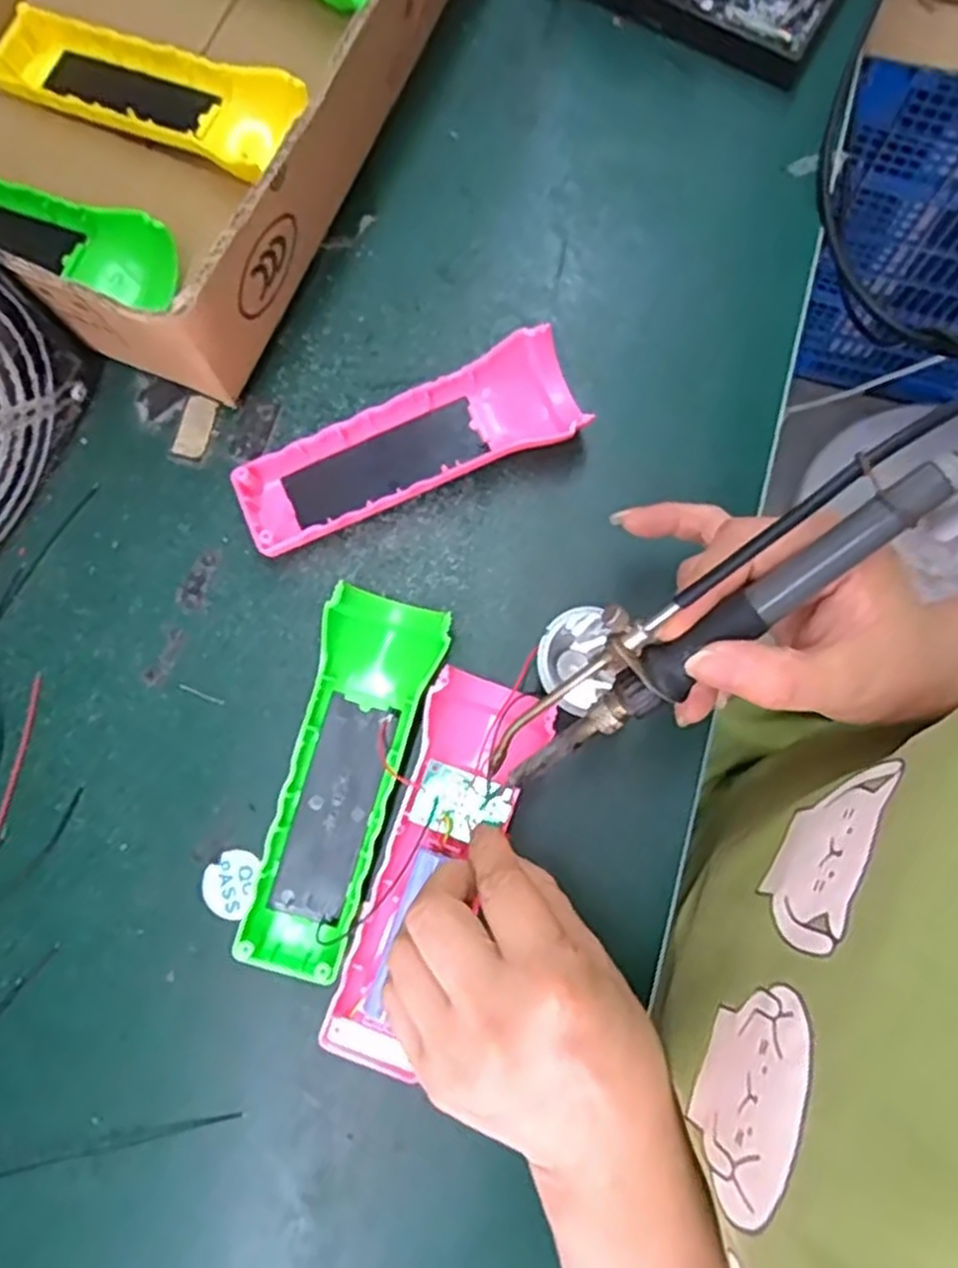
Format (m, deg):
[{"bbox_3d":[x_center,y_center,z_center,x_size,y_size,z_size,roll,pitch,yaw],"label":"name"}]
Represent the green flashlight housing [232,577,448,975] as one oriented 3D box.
[{"bbox_3d":[-0.054,0.059,0.326,0.047,0.027,0.154,14,80,2],"label":"green flashlight housing"}]

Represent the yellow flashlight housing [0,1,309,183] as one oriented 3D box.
[{"bbox_3d":[-0.159,-0.258,0.377,0.152,0.032,0.050,26,81,4],"label":"yellow flashlight housing"}]

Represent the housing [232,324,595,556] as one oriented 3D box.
[{"bbox_3d":[-0.030,-0.081,0.351,0.153,0.028,0.049,-25,81,-5],"label":"housing"}]

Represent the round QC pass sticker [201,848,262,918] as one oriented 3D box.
[{"bbox_3d":[-0.105,0.104,0.331,0.022,0.004,0.027,16,80,2],"label":"round QC pass sticker"}]

